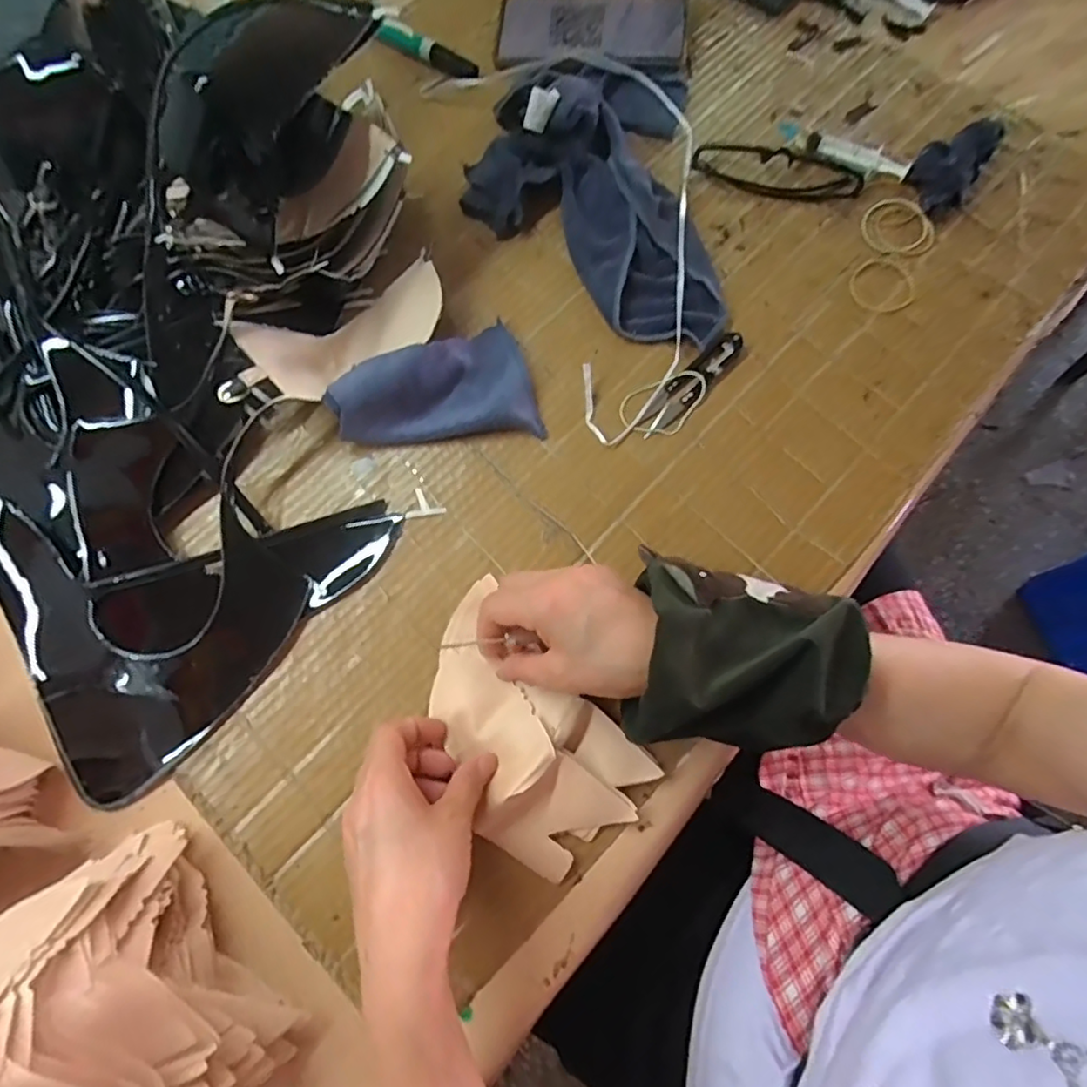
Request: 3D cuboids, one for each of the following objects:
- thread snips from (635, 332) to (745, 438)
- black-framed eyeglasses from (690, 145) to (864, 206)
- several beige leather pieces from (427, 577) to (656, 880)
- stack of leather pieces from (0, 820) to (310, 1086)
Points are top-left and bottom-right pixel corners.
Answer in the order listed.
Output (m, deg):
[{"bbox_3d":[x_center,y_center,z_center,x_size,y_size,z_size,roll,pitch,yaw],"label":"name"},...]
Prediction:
[{"bbox_3d":[0.110,-0.119,0.448,0.100,0.009,0.023,-43,79,-9],"label":"thread snips"},{"bbox_3d":[0.188,-0.303,0.485,0.133,0.024,0.047,6,76,3],"label":"black-framed eyeglasses"},{"bbox_3d":[-0.019,0.116,0.375,0.099,0.027,0.163,-44,79,-10],"label":"several beige leather pieces"},{"bbox_3d":[-0.214,0.236,0.295,0.084,0.132,0.158,-41,78,-9],"label":"stack of leather pieces"}]

